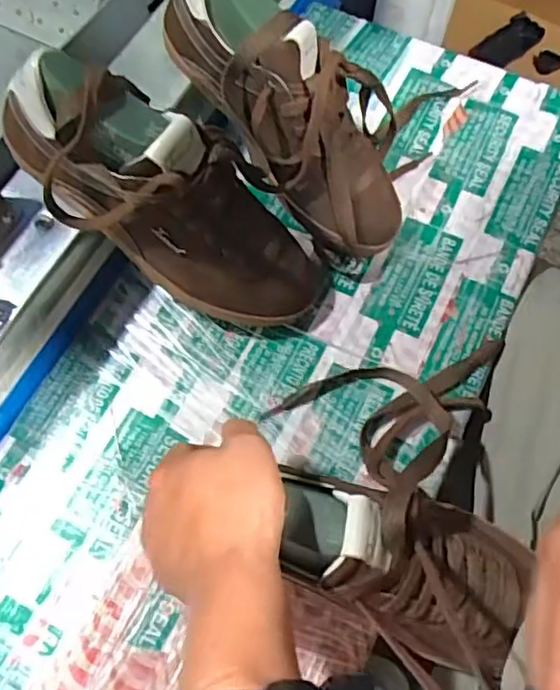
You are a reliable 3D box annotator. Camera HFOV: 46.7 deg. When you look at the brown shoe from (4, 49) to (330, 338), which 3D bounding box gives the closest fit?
[{"bbox_3d":[-0.064,-0.103,0.480,0.272,0.101,0.104,35,62,-32],"label":"brown shoe"}]

